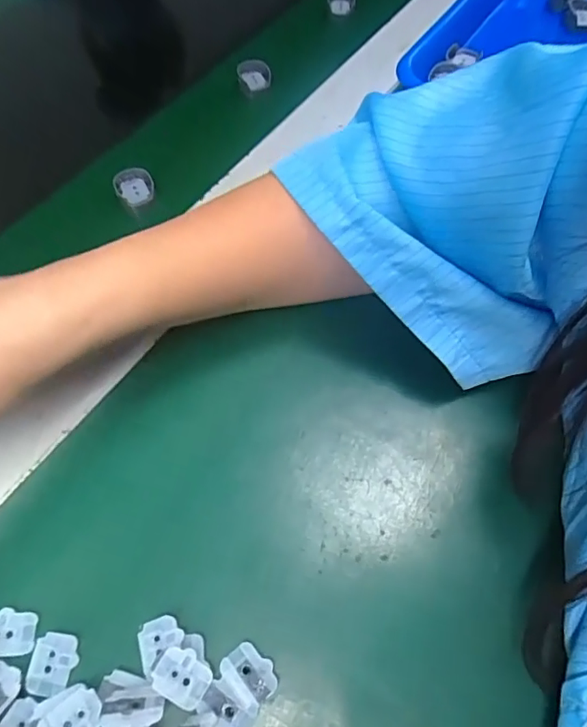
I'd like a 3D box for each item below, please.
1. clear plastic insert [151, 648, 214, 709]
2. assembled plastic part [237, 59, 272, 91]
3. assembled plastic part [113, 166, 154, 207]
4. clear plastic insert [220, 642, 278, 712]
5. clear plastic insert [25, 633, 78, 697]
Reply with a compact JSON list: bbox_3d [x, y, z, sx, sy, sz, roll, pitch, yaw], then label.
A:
[{"bbox_3d":[-0.042,0.119,0.196,0.019,0.006,0.017,25,65,14],"label":"clear plastic insert"},{"bbox_3d":[-0.030,-0.226,0.403,0.025,0.014,0.017,-10,61,-4],"label":"assembled plastic part"},{"bbox_3d":[-0.108,-0.120,0.348,0.025,0.011,0.026,-1,61,1],"label":"assembled plastic part"},{"bbox_3d":[-0.017,0.121,0.201,0.016,0.005,0.021,-37,67,-17],"label":"clear plastic insert"},{"bbox_3d":[-0.095,0.119,0.204,0.017,0.004,0.022,6,61,5],"label":"clear plastic insert"}]

